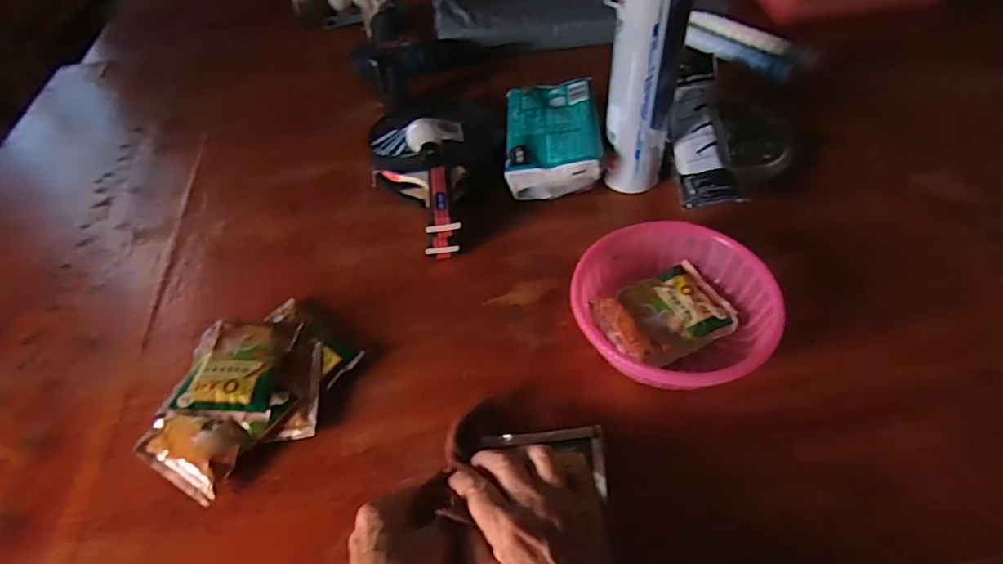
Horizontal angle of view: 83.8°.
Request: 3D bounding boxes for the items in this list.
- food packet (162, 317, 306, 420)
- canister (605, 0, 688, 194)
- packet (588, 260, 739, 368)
[{"bbox_3d":[-0.228,0.069,0.477,0.083,0.015,0.099,0,44,2],"label":"food packet"},{"bbox_3d":[0.143,-0.200,0.557,0.061,0.220,0.063,14,53,16],"label":"canister"},{"bbox_3d":[0.149,0.030,0.506,0.113,0.022,0.080,-22,52,-14],"label":"packet"}]

